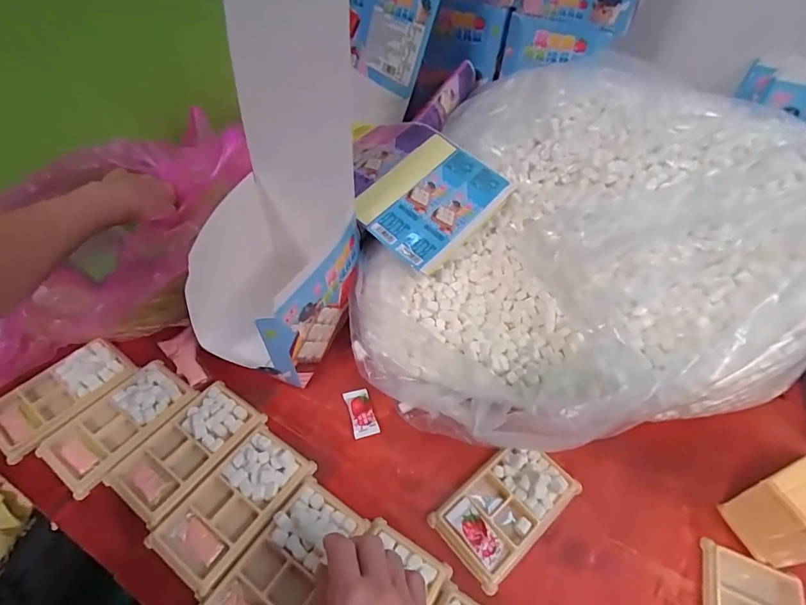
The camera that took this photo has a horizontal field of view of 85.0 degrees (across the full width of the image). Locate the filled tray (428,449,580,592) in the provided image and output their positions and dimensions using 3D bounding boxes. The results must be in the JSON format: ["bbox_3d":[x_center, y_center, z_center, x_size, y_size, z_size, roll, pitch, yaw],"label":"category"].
[{"bbox_3d":[0.099,0.192,0.420,0.131,0.018,0.076,-32,57,-27],"label":"filled tray"}]

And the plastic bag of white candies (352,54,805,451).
[{"bbox_3d":[0.189,-0.073,0.530,0.518,0.208,0.443,-10,50,-11],"label":"plastic bag of white candies"}]

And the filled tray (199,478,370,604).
[{"bbox_3d":[-0.100,0.228,0.379,0.076,0.015,0.137,29,54,22],"label":"filled tray"}]

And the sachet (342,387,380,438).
[{"bbox_3d":[-0.046,0.121,0.483,0.027,0.008,0.057,-13,50,-13],"label":"sachet"}]

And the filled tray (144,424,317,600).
[{"bbox_3d":[-0.159,0.188,0.416,0.076,0.012,0.137,30,54,22],"label":"filled tray"}]

